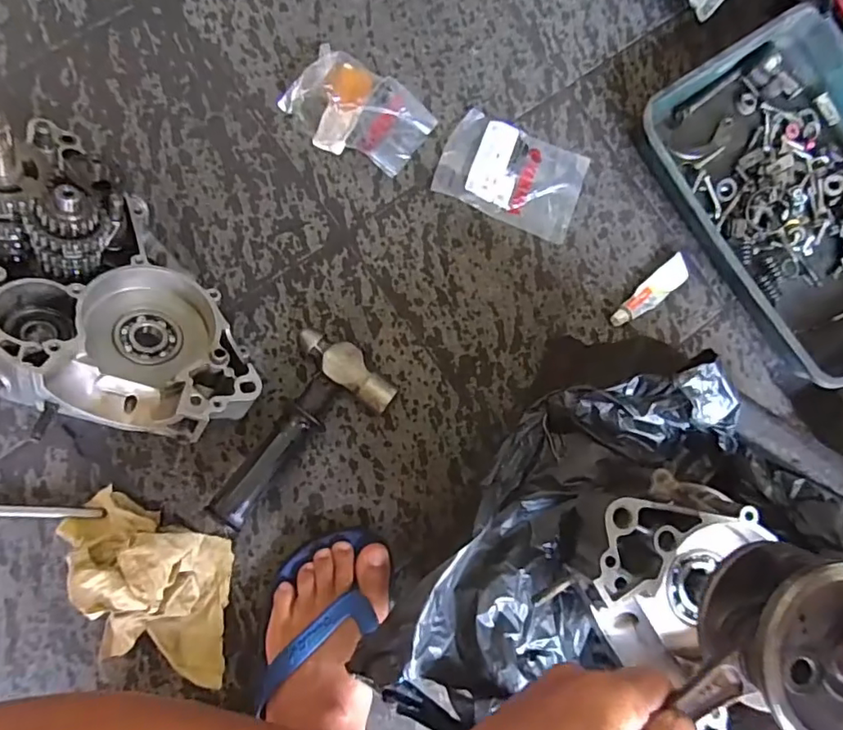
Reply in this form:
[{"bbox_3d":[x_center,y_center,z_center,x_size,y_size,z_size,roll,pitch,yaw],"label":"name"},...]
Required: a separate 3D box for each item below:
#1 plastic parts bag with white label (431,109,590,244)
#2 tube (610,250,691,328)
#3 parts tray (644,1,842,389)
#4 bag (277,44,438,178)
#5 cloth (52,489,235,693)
[{"bbox_3d":[0.096,-0.202,0.575,0.149,0.011,0.102,21,82,-6],"label":"plastic parts bag with white label"},{"bbox_3d":[0.244,-0.076,0.580,0.110,0.018,0.029,-38,91,-10],"label":"tube"},{"bbox_3d":[0.428,-0.188,0.597,0.287,0.061,0.359,-34,90,-10],"label":"parts tray"},{"bbox_3d":[-0.062,-0.257,0.549,0.133,0.026,0.098,36,81,-3],"label":"bag"},{"bbox_3d":[-0.235,0.197,0.463,0.176,0.064,0.120,28,81,-5],"label":"cloth"}]

